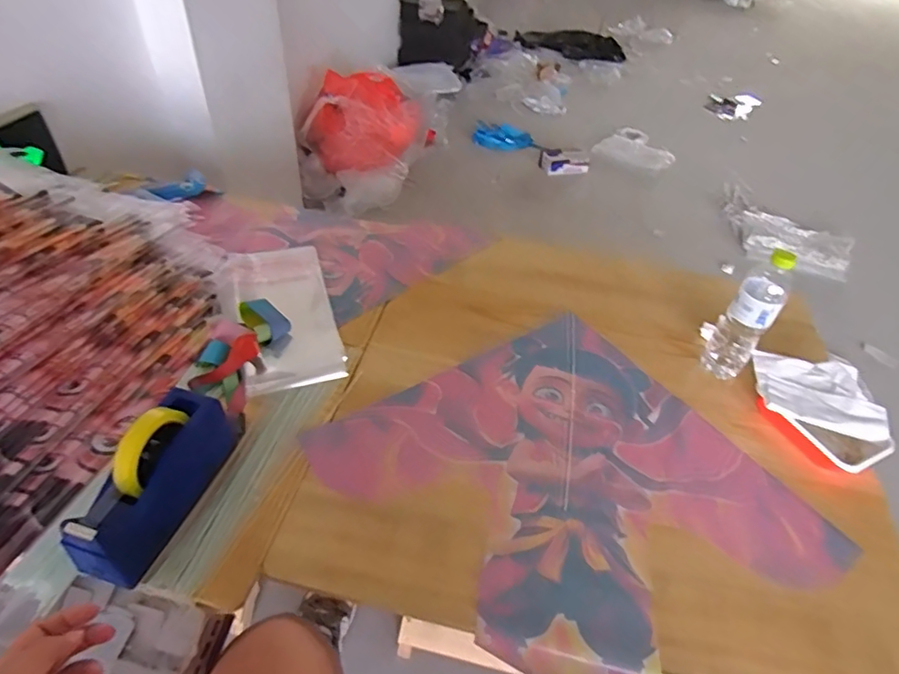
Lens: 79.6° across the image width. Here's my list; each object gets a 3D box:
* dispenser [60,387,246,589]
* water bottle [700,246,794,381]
[{"bbox_3d":[-0.346,0.158,0.640,0.067,0.128,0.234,15,45,8],"label":"dispenser"},{"bbox_3d":[0.466,-0.025,0.847,0.066,0.236,0.066,32,50,24],"label":"water bottle"}]

